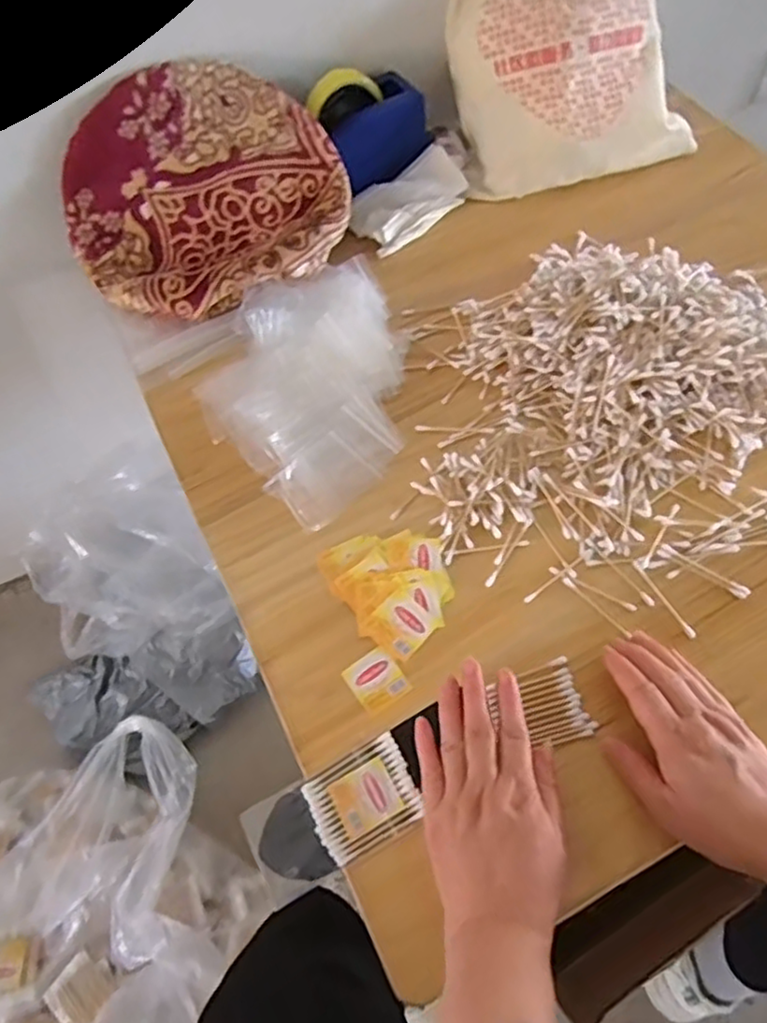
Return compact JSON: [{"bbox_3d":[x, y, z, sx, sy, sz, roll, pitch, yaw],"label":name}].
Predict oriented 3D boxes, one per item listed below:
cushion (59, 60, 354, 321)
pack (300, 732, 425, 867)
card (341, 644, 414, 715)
[{"bbox_3d":[-0.186,-0.323,0.684,0.292,0.226,0.080,-18,19,1],"label":"cushion"},{"bbox_3d":[-0.014,0.202,0.478,0.074,0.005,0.059,-27,62,-12],"label":"pack"},{"bbox_3d":[-0.005,0.131,0.526,0.040,0.004,0.042,-33,63,-15],"label":"card"}]

